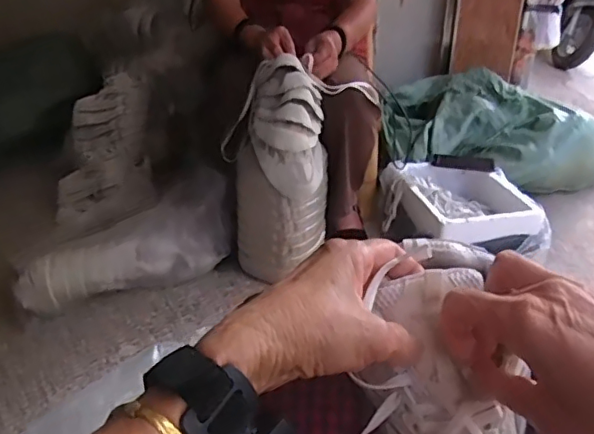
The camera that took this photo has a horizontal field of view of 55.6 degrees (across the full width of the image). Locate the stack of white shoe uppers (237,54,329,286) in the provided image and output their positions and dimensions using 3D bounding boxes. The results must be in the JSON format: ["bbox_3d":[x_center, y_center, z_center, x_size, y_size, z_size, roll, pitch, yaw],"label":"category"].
[{"bbox_3d":[-0.035,-0.085,1.239,0.201,0.468,0.170,2,29,2],"label":"stack of white shoe uppers"}]

